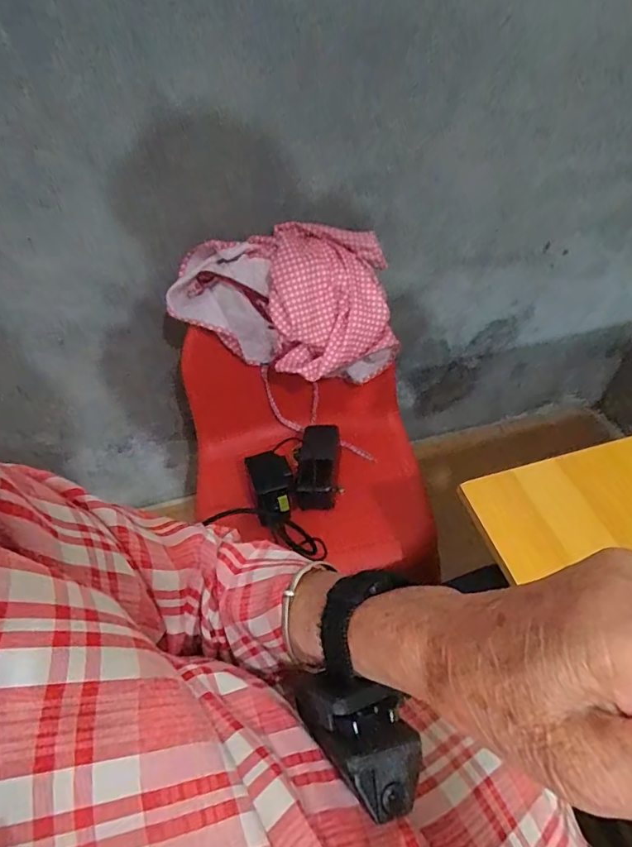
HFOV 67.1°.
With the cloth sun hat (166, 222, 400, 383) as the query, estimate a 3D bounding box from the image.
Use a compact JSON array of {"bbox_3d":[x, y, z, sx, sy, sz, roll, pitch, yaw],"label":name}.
[{"bbox_3d":[-0.037,-0.180,0.682,0.317,0.087,0.210,9,94,-1],"label":"cloth sun hat"}]

